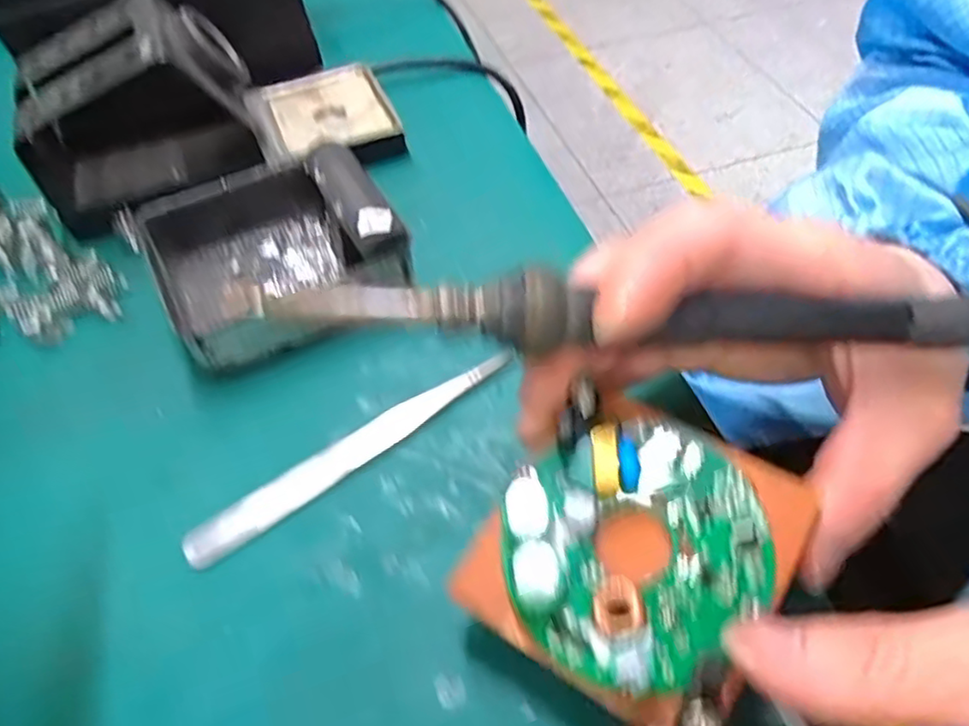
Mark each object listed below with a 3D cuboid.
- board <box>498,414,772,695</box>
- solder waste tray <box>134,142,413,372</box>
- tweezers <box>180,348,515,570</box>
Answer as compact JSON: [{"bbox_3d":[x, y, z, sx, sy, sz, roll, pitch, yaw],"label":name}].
[{"bbox_3d":[0.036,0.043,0.163,0.063,0.022,0.059,-1,54,1],"label":"board"},{"bbox_3d":[-0.085,-0.047,0.265,0.093,0.031,0.079,-20,56,-13],"label":"solder waste tray"},{"bbox_3d":[-0.043,0.029,0.228,0.125,0.004,0.012,-31,59,-20],"label":"tweezers"}]

